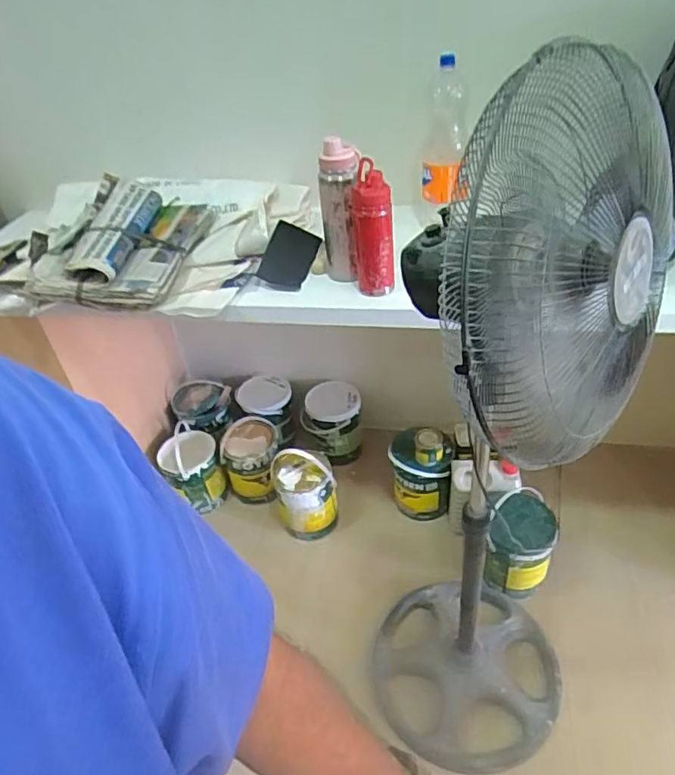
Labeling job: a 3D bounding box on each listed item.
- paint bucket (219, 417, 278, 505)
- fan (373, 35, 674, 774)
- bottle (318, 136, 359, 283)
[{"bbox_3d":[-0.250,0.220,1.670,0.160,0.187,0.155,-9,39,-3],"label":"paint bucket"},{"bbox_3d":[0.225,0.193,0.920,0.347,1.237,0.354,-3,39,4],"label":"fan"},{"bbox_3d":[0.004,-0.322,1.086,0.079,0.263,0.075,4,40,12],"label":"bottle"}]

